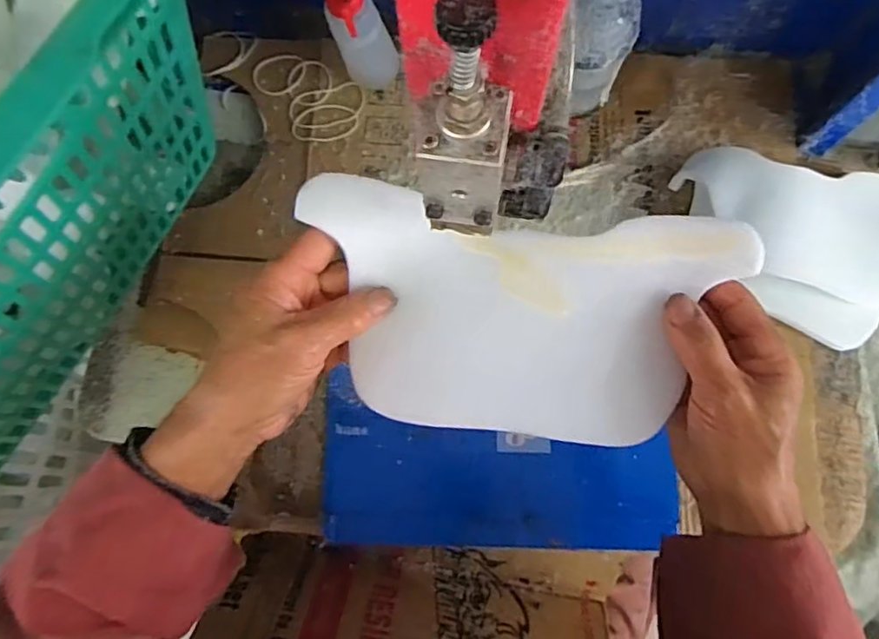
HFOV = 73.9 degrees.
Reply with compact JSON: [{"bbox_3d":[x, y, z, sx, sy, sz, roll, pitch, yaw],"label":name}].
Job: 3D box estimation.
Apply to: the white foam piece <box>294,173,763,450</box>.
[{"bbox_3d":[0.048,-0.003,0.332,0.252,0.021,0.119,5,97,2],"label":"white foam piece"}]

